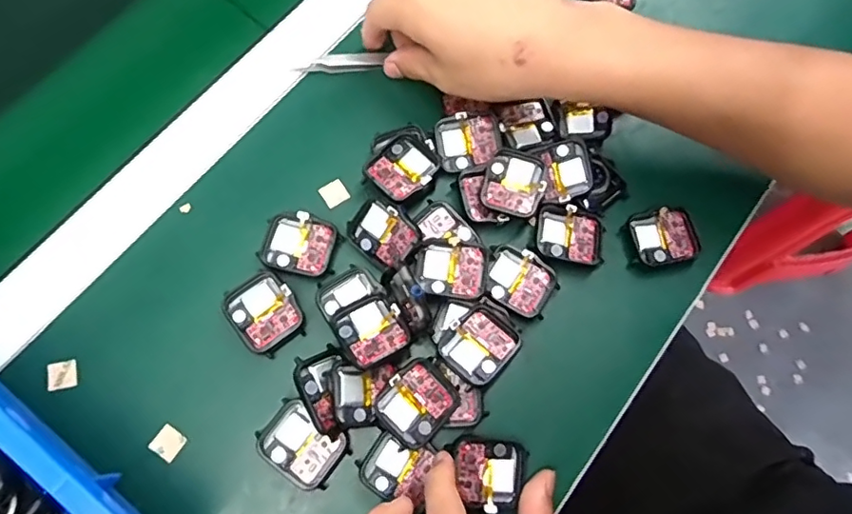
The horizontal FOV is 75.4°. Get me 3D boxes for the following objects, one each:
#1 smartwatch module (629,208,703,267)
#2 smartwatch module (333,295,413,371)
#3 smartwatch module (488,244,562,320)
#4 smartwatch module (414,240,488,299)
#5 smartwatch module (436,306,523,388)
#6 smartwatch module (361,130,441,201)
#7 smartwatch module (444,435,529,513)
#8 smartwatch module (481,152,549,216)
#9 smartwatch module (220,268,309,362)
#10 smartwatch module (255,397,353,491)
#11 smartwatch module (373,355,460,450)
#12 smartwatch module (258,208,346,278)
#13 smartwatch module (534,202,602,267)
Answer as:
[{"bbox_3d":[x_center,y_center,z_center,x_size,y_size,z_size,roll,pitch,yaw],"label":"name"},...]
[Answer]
[{"bbox_3d":[0.154,-0.013,0.357,0.043,0.011,0.035,-11,74,-5],"label":"smartwatch module"},{"bbox_3d":[-0.031,0.042,0.316,0.036,0.010,0.040,-28,61,-15],"label":"smartwatch module"},{"bbox_3d":[0.058,0.014,0.340,0.043,0.012,0.036,33,75,8],"label":"smartwatch module"},{"bbox_3d":[0.015,0.008,0.333,0.043,0.008,0.034,3,73,-1],"label":"smartwatch module"},{"bbox_3d":[0.031,0.051,0.323,0.036,0.016,0.041,43,77,10],"label":"smartwatch module"},{"bbox_3d":[-0.014,-0.057,0.352,0.043,0.013,0.038,-39,78,-12],"label":"smartwatch module"},{"bbox_3d":[0.035,0.121,0.310,0.044,0.011,0.037,7,73,0],"label":"smartwatch module"},{"bbox_3d":[0.056,-0.046,0.350,0.037,0.009,0.041,14,73,2],"label":"smartwatch module"},{"bbox_3d":[-0.097,0.033,0.330,0.039,0.007,0.046,-36,78,-12],"label":"smartwatch module"},{"bbox_3d":[-0.070,0.106,0.312,0.046,0.008,0.035,35,75,8],"label":"smartwatch module"},{"bbox_3d":[-0.005,0.082,0.309,0.043,0.013,0.037,-41,79,-13],"label":"smartwatch module"},{"bbox_3d":[-0.078,-0.008,0.342,0.045,0.008,0.037,15,73,3],"label":"smartwatch module"},{"bbox_3d":[0.091,-0.014,0.352,0.041,0.008,0.037,10,73,1],"label":"smartwatch module"}]

